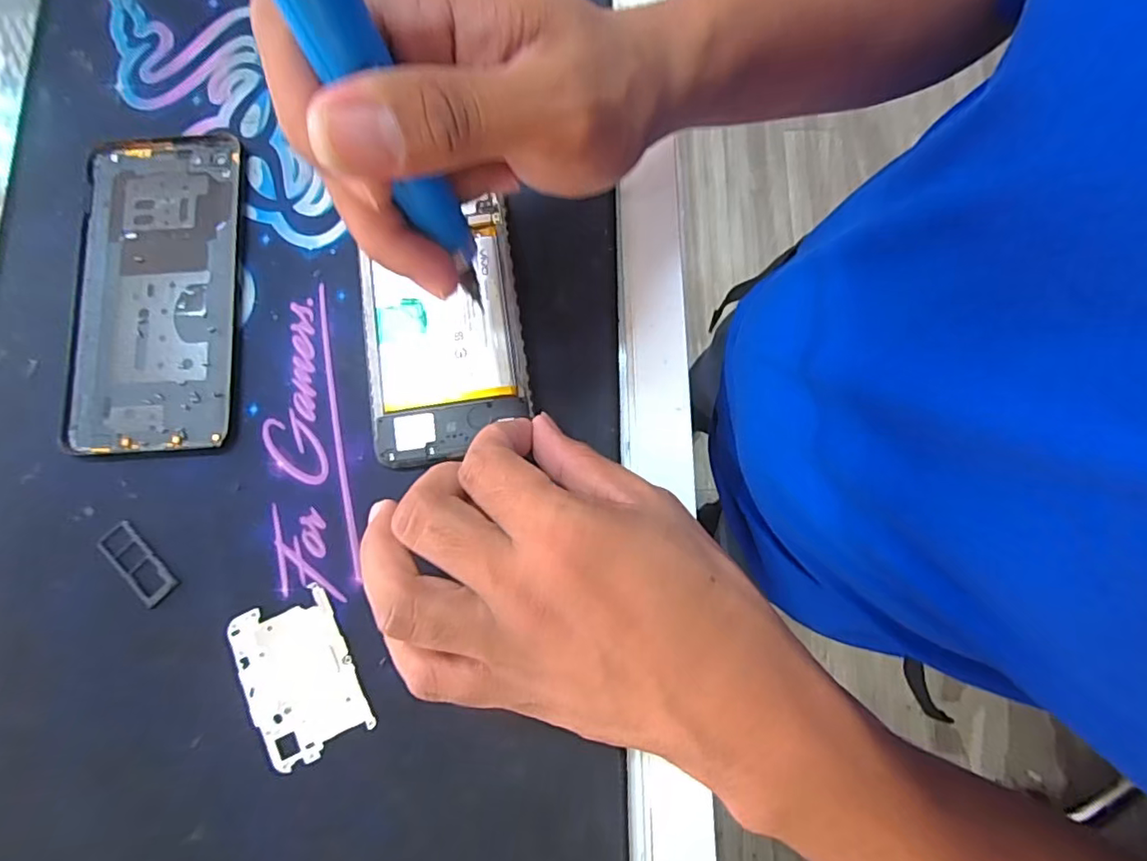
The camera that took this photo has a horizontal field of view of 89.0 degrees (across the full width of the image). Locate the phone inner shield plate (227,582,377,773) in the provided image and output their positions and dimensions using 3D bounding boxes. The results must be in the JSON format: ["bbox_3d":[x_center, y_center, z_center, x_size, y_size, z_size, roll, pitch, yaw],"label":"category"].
[{"bbox_3d":[-0.116,0.102,0.244,0.043,0.004,0.064,-26,80,-4],"label":"phone inner shield plate"}]

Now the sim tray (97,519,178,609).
[{"bbox_3d":[-0.189,0.057,0.252,0.040,0.004,0.016,44,83,8],"label":"sim tray"}]

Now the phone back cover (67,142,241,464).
[{"bbox_3d":[-0.197,-0.066,0.275,0.074,0.004,0.152,-3,79,0],"label":"phone back cover"}]

